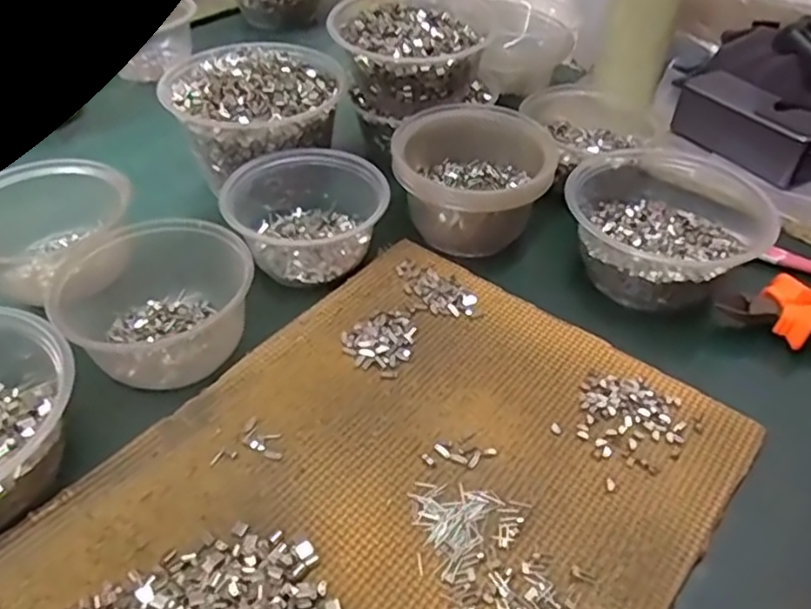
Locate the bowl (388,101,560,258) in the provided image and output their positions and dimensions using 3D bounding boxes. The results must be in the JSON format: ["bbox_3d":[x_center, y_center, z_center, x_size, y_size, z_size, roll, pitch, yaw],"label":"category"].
[{"bbox_3d":[0.050,-0.093,0.490,0.110,0.067,0.107,1,45,-1],"label":"bowl"}]

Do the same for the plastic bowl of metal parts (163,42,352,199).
[{"bbox_3d":[-0.121,-0.158,0.540,0.132,0.071,0.129,1,45,-1],"label":"plastic bowl of metal parts"}]

